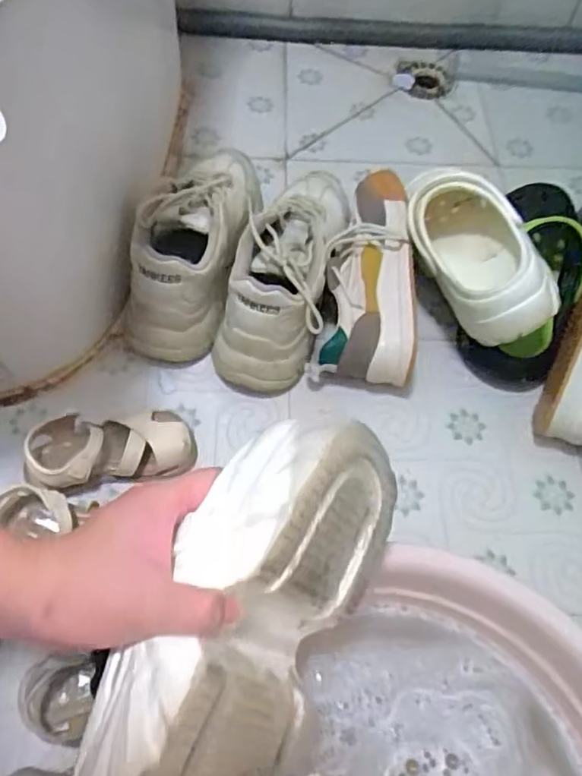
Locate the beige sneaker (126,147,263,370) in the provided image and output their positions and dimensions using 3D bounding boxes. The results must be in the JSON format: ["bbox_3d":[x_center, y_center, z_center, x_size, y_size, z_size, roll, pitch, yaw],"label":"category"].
[{"bbox_3d":[-0.104,-0.170,0.679,0.091,0.120,0.277,13,59,5],"label":"beige sneaker"}]

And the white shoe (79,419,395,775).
[{"bbox_3d":[-0.036,0.133,0.346,0.092,0.110,0.250,9,60,43],"label":"white shoe"}]

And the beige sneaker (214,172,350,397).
[{"bbox_3d":[0.000,-0.127,0.663,0.093,0.113,0.250,19,60,8],"label":"beige sneaker"}]

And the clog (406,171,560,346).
[{"bbox_3d":[0.189,-0.152,0.635,0.121,0.107,0.222,-5,47,-6],"label":"clog"}]

